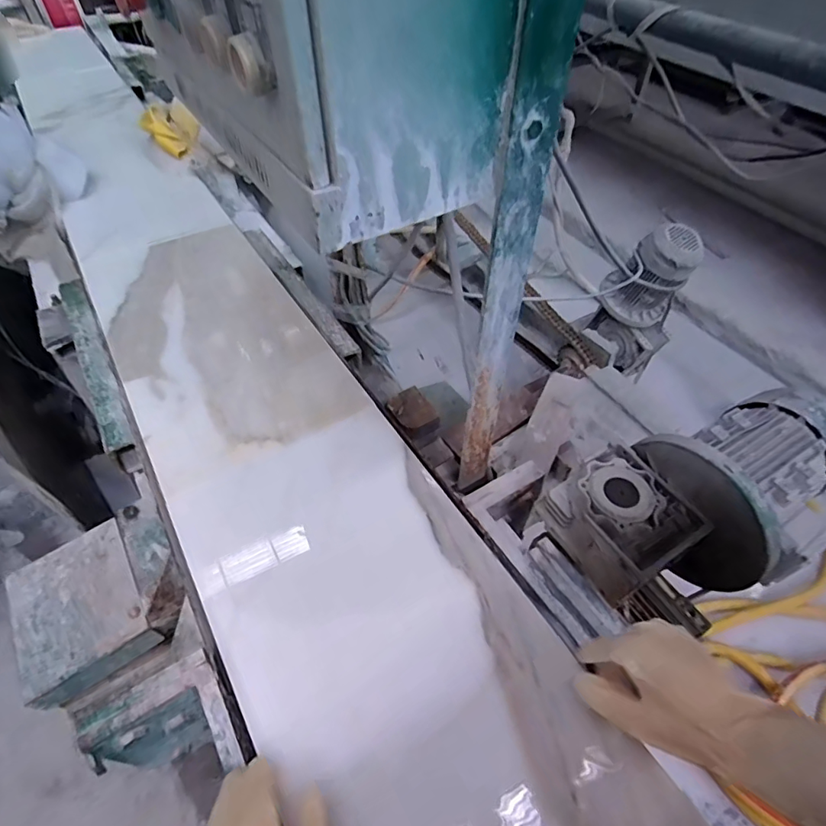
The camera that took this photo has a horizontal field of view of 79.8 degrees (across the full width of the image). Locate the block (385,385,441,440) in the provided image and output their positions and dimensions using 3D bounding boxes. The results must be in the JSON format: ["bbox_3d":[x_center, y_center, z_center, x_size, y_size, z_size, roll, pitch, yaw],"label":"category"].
[{"bbox_3d":[-0.001,-0.002,0.870,0.066,0.030,0.097,-24,55,-19],"label":"block"}]

